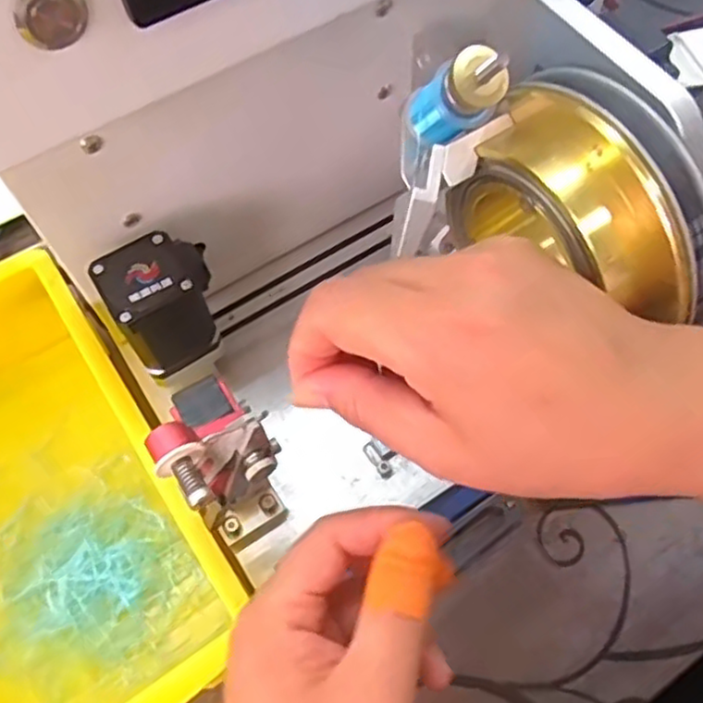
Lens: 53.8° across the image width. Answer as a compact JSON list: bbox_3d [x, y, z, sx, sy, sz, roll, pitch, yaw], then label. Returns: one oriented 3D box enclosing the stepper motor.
[{"bbox_3d":[-0.090,-0.025,0.347,0.056,0.056,0.046,-35,68,-14],"label":"stepper motor"}]

